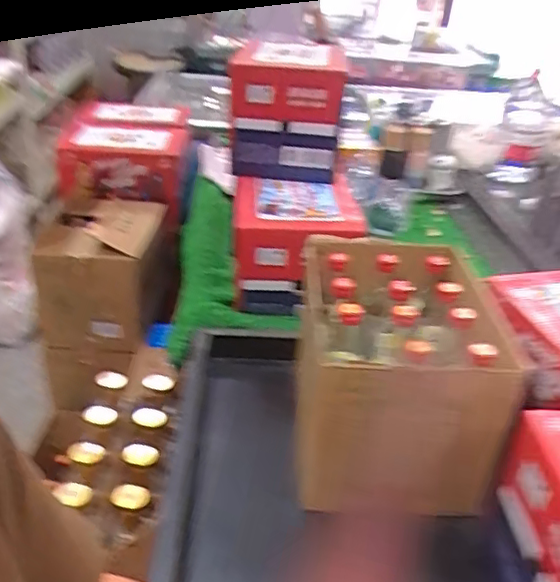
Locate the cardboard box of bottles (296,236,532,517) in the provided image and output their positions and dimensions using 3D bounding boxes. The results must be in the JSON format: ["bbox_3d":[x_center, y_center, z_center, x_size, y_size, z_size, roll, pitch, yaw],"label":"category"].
[{"bbox_3d":[0.163,0.110,0.871,0.262,0.243,0.312,5,31,0],"label":"cardboard box of bottles"}]

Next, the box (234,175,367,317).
[{"bbox_3d":[0.027,-0.101,1.179,0.232,0.167,0.260,4,31,-1],"label":"box"}]

